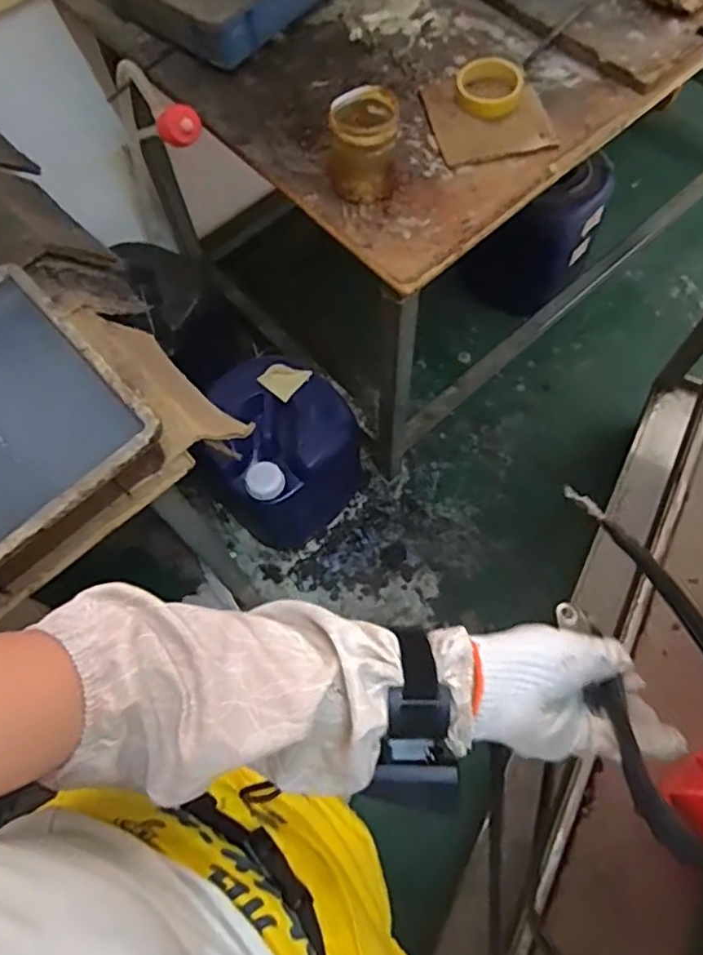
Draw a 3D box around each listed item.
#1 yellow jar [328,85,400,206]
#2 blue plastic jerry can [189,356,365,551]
[{"bbox_3d":[0.016,-0.418,0.804,0.083,0.106,0.088,-1,68,2],"label":"yellow jar"},{"bbox_3d":[-0.152,-0.046,1.369,0.277,0.382,0.277,-1,68,2],"label":"blue plastic jerry can"}]

